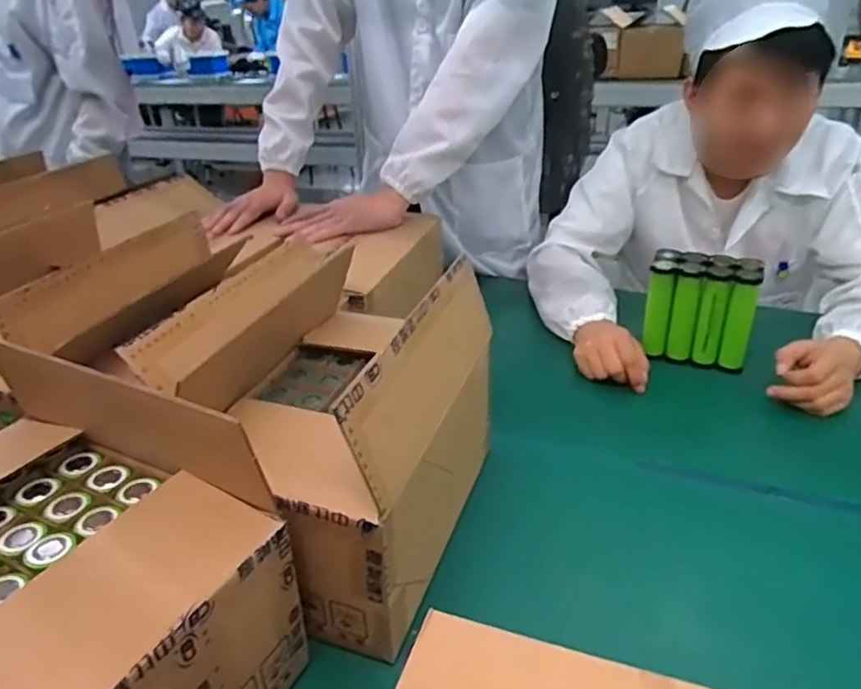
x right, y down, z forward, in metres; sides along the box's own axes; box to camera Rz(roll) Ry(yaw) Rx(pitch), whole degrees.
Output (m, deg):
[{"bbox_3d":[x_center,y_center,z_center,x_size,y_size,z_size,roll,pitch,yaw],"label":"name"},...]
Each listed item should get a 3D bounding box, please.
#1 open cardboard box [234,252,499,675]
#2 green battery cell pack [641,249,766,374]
[{"bbox_3d":[-0.072,0.076,0.615,0.188,0.235,0.284,8,30,20],"label":"open cardboard box"},{"bbox_3d":[0.373,-0.048,0.894,0.134,0.140,0.059,10,31,23],"label":"green battery cell pack"}]

